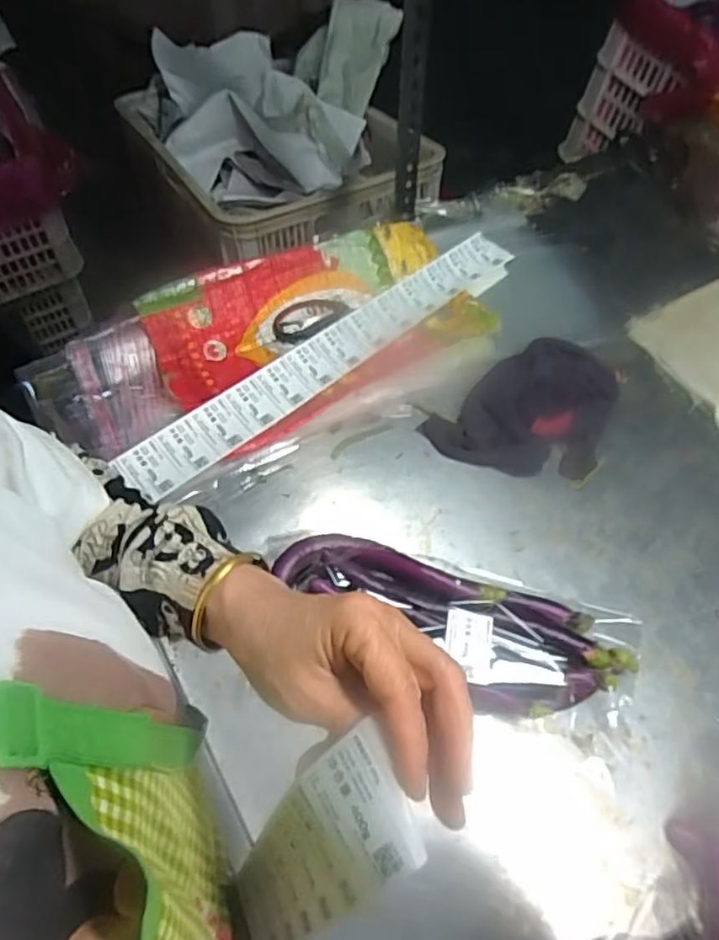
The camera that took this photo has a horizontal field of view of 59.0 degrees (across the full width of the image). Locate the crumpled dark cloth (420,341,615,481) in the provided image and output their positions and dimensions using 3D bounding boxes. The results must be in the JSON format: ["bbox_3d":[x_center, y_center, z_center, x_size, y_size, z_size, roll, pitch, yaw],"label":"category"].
[{"bbox_3d":[0.188,-0.075,0.699,0.184,0.048,0.177,26,62,8],"label":"crumpled dark cloth"}]

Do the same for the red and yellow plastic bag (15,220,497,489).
[{"bbox_3d":[-0.075,-0.140,0.720,0.539,0.067,0.233,-24,67,-17],"label":"red and yellow plastic bag"}]

